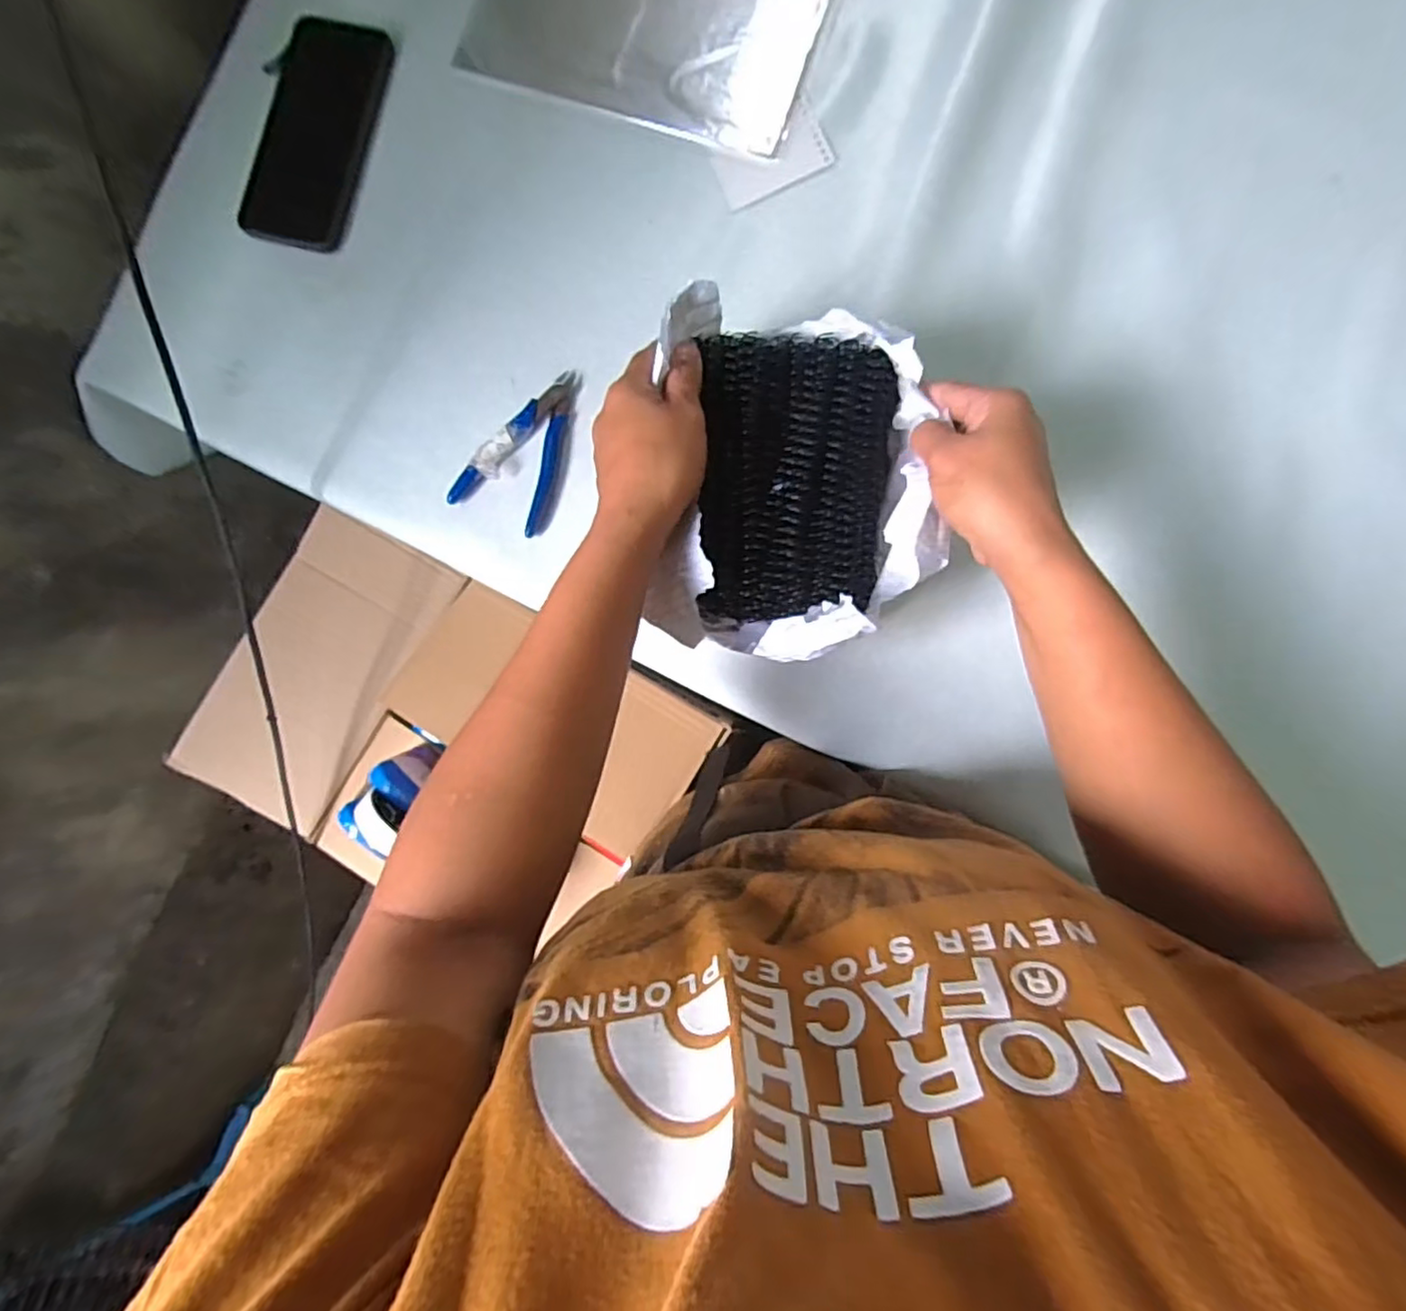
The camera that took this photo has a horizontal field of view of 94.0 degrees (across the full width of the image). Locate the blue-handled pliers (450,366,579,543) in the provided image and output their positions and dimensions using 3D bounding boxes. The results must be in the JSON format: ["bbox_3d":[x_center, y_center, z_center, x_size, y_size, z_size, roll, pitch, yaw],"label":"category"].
[{"bbox_3d":[-0.127,-0.153,0.476,0.065,0.015,0.120,29,93,6],"label":"blue-handled pliers"}]

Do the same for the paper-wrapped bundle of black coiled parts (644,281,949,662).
[{"bbox_3d":[0.051,-0.098,0.367,0.154,0.047,0.192,5,90,7],"label":"paper-wrapped bundle of black coiled parts"}]

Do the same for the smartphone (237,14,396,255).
[{"bbox_3d":[-0.295,-0.399,0.500,0.086,0.011,0.175,15,91,7],"label":"smartphone"}]

